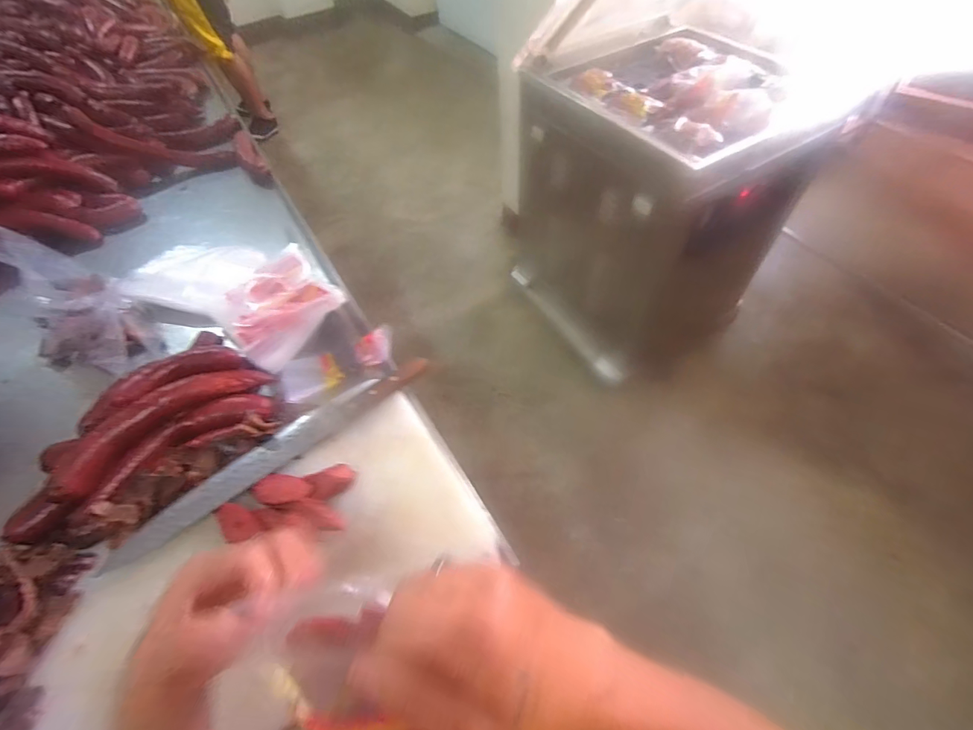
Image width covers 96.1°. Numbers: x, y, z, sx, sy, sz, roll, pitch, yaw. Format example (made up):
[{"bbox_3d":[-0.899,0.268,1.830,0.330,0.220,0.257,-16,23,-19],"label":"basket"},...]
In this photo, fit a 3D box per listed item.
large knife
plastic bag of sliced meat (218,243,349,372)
[{"bbox_3d":[-0.245,0.098,0.530,0.391,0.021,0.050,-39,61,-20],"label":"large knife"},{"bbox_3d":[-0.318,-0.101,0.659,0.171,0.048,0.168,36,66,25],"label":"plastic bag of sliced meat"}]

